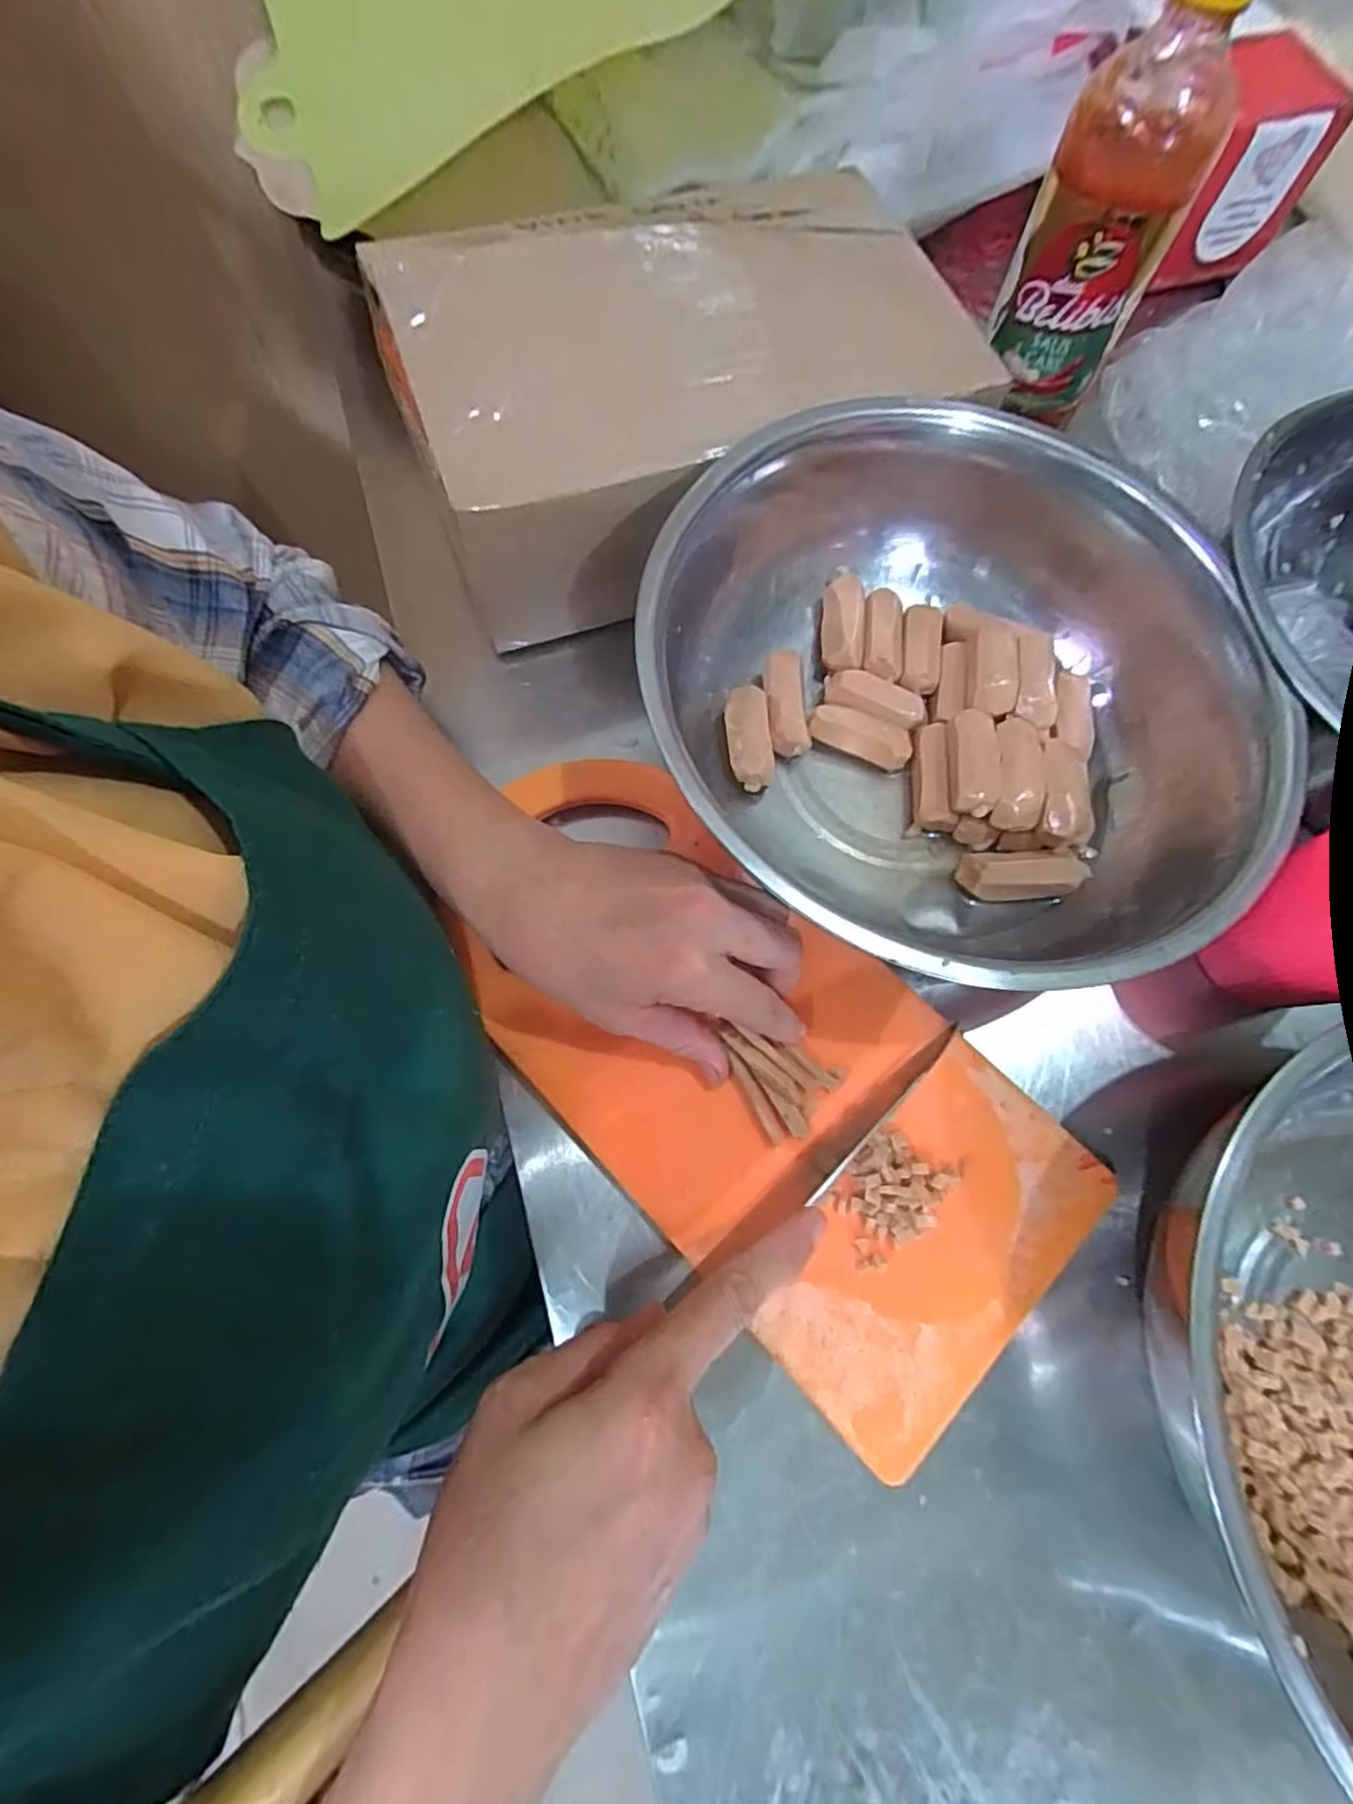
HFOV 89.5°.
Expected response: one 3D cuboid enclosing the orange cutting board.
[{"bbox_3d":[0.024,0.061,0.283,0.290,0.010,0.139,44,77,11],"label":"orange cutting board"}]

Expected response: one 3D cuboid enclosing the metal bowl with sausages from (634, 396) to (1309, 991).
[{"bbox_3d":[0.113,-0.093,0.295,0.247,0.076,0.265,0,73,-1],"label":"metal bowl with sausages"}]

